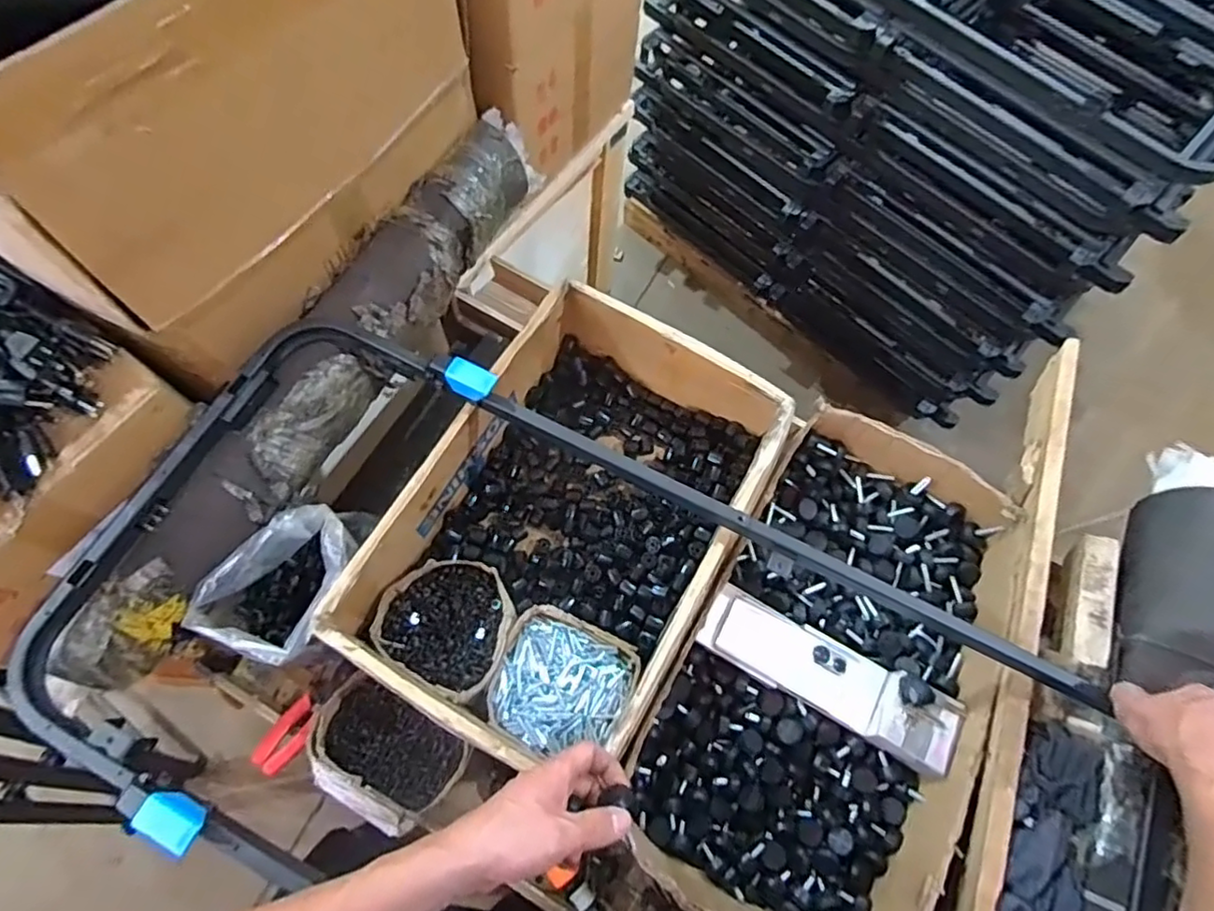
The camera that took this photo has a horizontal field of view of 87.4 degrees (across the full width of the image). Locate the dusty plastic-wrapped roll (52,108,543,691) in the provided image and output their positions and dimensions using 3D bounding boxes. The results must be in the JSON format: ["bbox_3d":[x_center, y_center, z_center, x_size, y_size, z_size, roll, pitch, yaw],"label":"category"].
[{"bbox_3d":[-0.333,-0.115,0.773,0.133,0.110,0.835,25,70,7],"label":"dusty plastic-wrapped roll"}]

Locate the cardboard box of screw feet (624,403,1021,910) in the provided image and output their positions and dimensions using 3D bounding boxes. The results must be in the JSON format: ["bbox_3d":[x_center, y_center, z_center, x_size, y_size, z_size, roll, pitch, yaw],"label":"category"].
[{"bbox_3d":[0.265,0.240,0.751,0.326,0.121,0.594,29,71,8],"label":"cardboard box of screw feet"}]

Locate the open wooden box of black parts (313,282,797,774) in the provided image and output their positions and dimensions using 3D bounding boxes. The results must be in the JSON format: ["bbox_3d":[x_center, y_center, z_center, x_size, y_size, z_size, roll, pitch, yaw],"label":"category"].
[{"bbox_3d":[-0.033,0.081,0.786,0.341,0.159,0.512,29,71,8],"label":"open wooden box of black parts"}]

